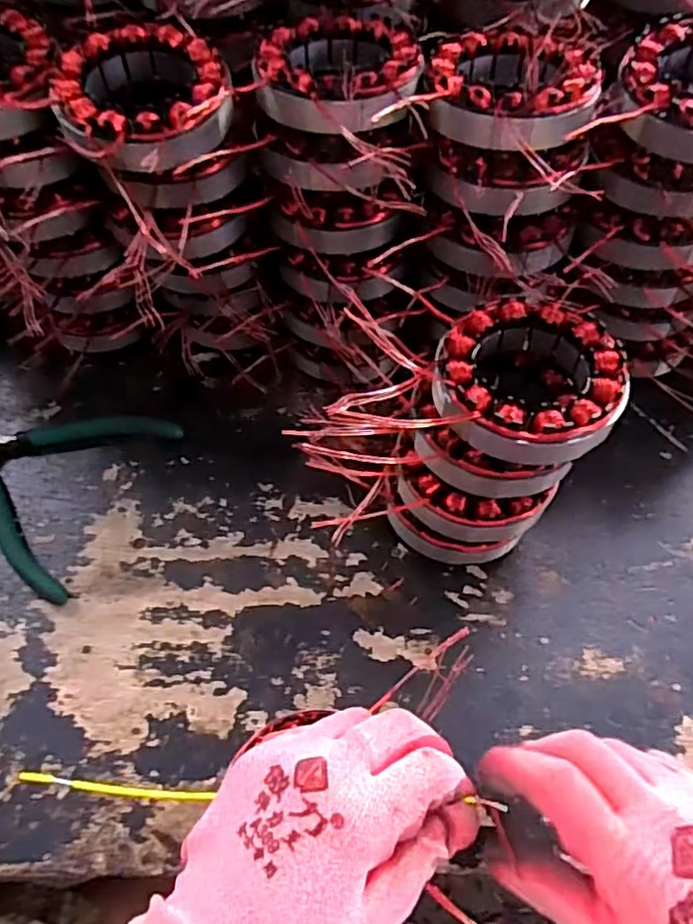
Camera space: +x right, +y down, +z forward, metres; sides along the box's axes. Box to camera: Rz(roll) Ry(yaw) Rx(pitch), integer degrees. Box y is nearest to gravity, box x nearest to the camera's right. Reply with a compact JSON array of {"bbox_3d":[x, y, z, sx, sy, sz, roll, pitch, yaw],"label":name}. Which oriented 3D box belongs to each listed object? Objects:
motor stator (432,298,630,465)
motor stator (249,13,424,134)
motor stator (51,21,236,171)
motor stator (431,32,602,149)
[{"bbox_3d":[0.088,-0.041,0.303,0.085,0.029,0.087,0,60,0],"label":"motor stator"},{"bbox_3d":[-0.005,-0.202,0.327,0.083,0.027,0.085,0,60,0],"label":"motor stator"},{"bbox_3d":[-0.102,-0.184,0.317,0.084,0.027,0.085,0,60,0],"label":"motor stator"},{"bbox_3d":[0.087,-0.195,0.321,0.083,0.023,0.090,0,60,0],"label":"motor stator"}]

